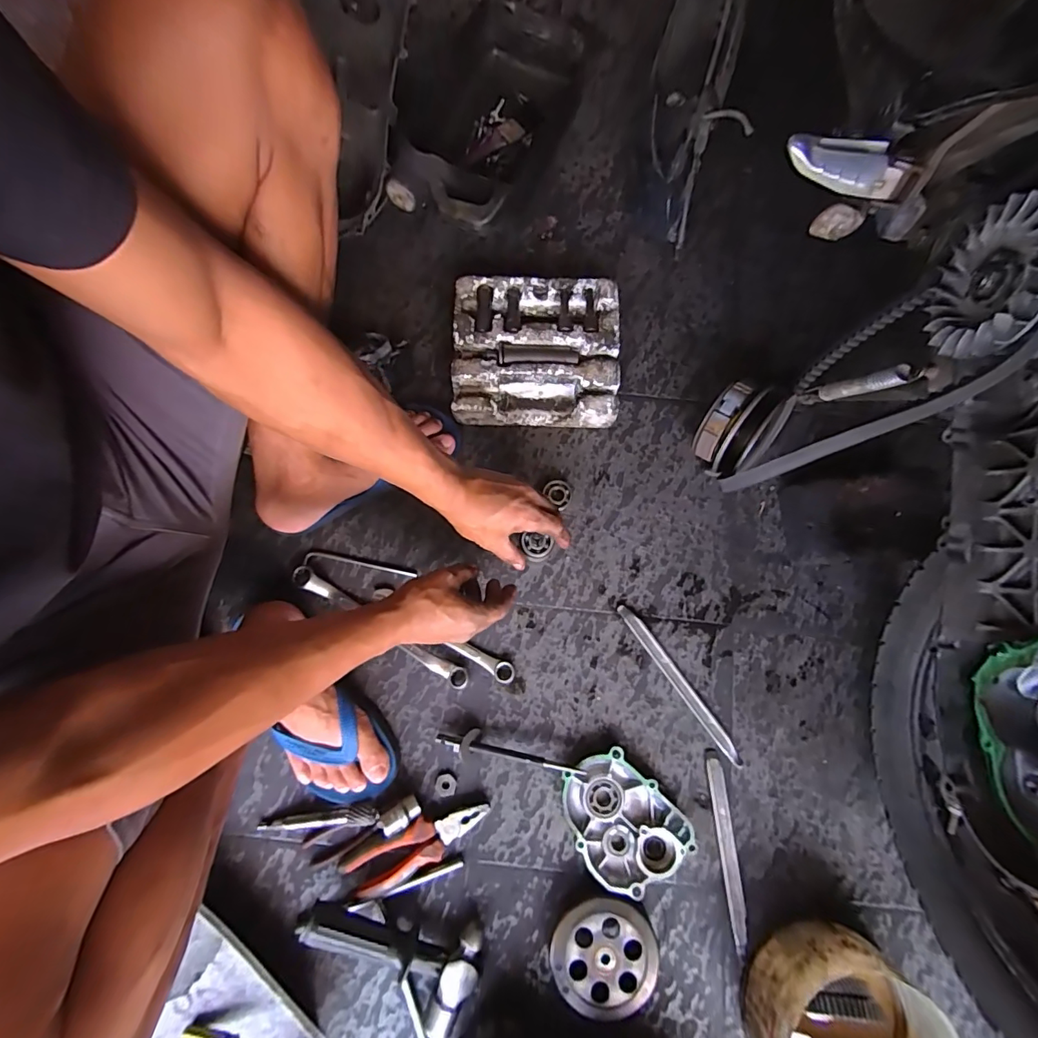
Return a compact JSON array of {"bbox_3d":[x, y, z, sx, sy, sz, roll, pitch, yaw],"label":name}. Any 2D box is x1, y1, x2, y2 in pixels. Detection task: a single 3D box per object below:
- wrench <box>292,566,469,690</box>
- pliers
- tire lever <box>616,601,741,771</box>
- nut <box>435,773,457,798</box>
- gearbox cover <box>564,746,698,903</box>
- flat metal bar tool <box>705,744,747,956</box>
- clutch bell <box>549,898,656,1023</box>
[{"bbox_3d":[-0.172,0.133,0.593,0.251,0.023,0.024,32,81,5],"label":"wrench"},{"bbox_3d":[-0.116,0.368,0.549,0.164,0.027,0.058,-28,81,-5],"label":"pliers"},{"bbox_3d":[0.199,0.201,0.590,0.021,0.006,0.225,-35,82,-6],"label":"tire lever"},{"bbox_3d":[-0.086,0.315,0.567,0.024,0.007,0.022,0,80,-1],"label":"nut"},{"bbox_3d":[0.115,0.343,0.552,0.110,0.024,0.145,-40,83,-7],"label":"gearbox cover"},{"bbox_3d":[0.244,0.385,0.559,0.021,0.006,0.215,-6,80,-2],"label":"flat metal bar tool"},{"bbox_3d":[0.092,0.475,0.529,0.112,0.036,0.107,0,80,-1],"label":"clutch bell"}]

